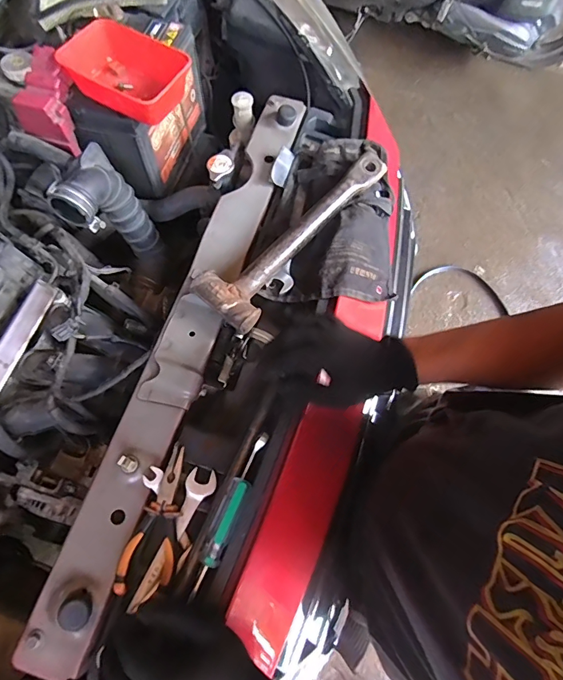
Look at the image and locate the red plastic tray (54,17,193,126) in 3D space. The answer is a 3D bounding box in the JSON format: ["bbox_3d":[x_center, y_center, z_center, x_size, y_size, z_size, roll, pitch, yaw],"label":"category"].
[{"bbox_3d":[-0.220,-0.389,0.627,0.164,0.066,0.110,27,73,8],"label":"red plastic tray"}]

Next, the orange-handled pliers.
[{"bbox_3d":[-0.132,0.195,0.457,0.053,0.019,0.160,10,71,3],"label":"orange-handled pliers"}]

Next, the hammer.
[{"bbox_3d":[0.021,-0.161,0.597,0.096,0.052,0.349,35,74,11],"label":"hammer"}]

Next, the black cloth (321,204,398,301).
[{"bbox_3d":[0.110,-0.121,0.612,0.115,0.062,0.144,-4,71,-2],"label":"black cloth"}]

